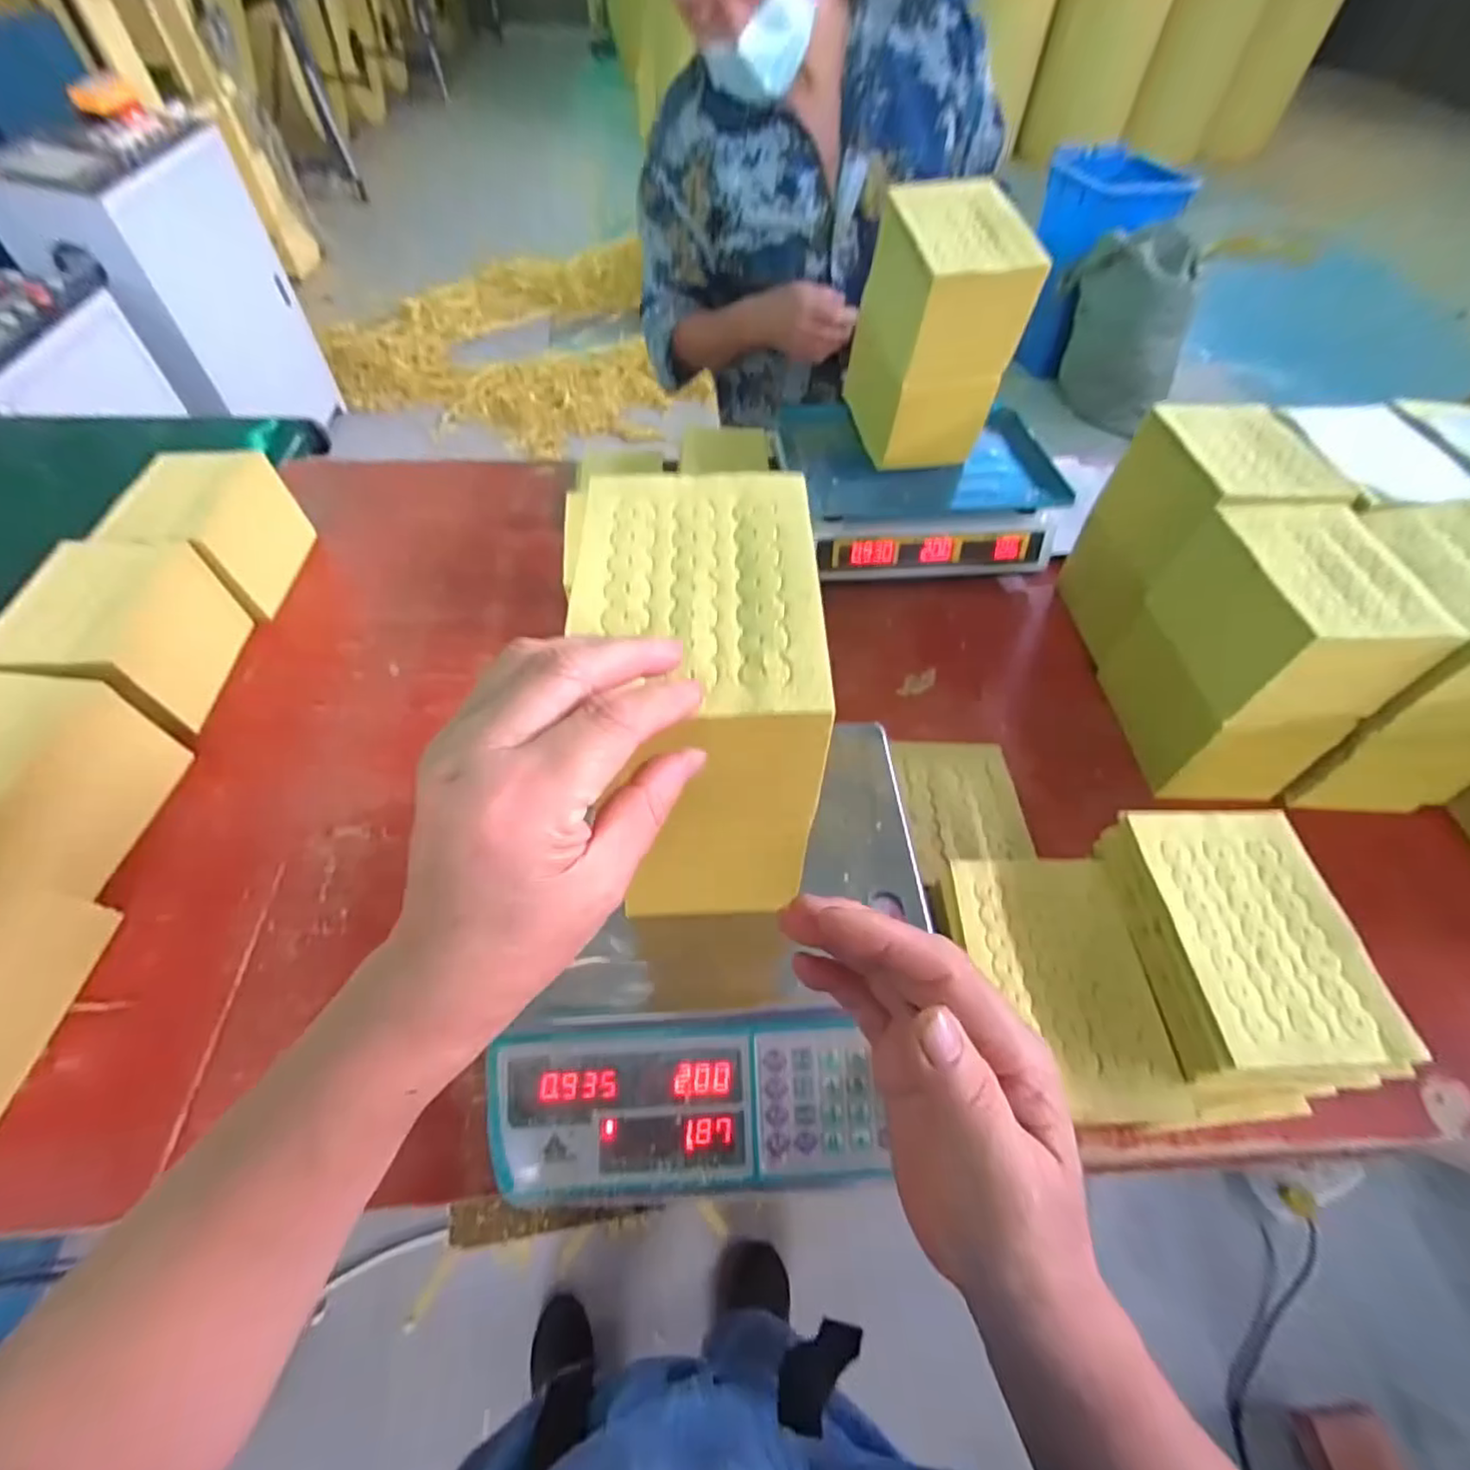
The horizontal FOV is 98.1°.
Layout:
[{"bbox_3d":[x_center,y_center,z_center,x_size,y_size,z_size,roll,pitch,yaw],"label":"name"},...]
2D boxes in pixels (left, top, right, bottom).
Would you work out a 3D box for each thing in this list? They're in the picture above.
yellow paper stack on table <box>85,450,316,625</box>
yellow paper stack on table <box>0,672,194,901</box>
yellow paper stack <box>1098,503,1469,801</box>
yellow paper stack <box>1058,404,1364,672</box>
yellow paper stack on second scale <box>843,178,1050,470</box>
[{"bbox_3d":[-0.600,-0.227,0.733,0.122,0.121,0.167,2,54,-1],"label":"yellow paper stack on table"},{"bbox_3d":[-0.590,0.051,0.535,0.121,0.143,0.165,-2,55,-4],"label":"yellow paper stack on table"},{"bbox_3d":[0.467,-0.066,0.589,0.120,0.231,0.170,0,55,-3],"label":"yellow paper stack"},{"bbox_3d":[0.473,-0.199,0.686,0.138,0.236,0.165,-2,55,-4],"label":"yellow paper stack"},{"bbox_3d":[0.221,-0.451,0.717,0.117,0.230,0.158,-8,55,-8],"label":"yellow paper stack on second scale"}]

